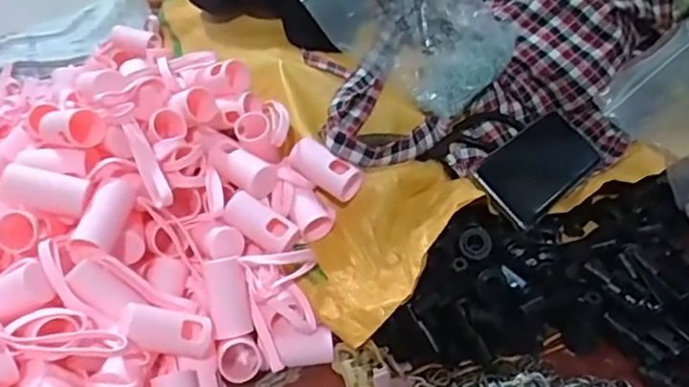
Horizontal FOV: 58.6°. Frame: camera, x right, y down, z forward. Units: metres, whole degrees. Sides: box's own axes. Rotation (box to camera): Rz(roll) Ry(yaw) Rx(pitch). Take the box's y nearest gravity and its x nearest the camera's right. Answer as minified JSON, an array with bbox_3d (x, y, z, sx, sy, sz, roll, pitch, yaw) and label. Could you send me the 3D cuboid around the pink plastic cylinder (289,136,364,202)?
[{"bbox_3d":[-0.017,-0.022,0.533,0.066,0.027,0.029,36,46,6],"label":"pink plastic cylinder"}]

